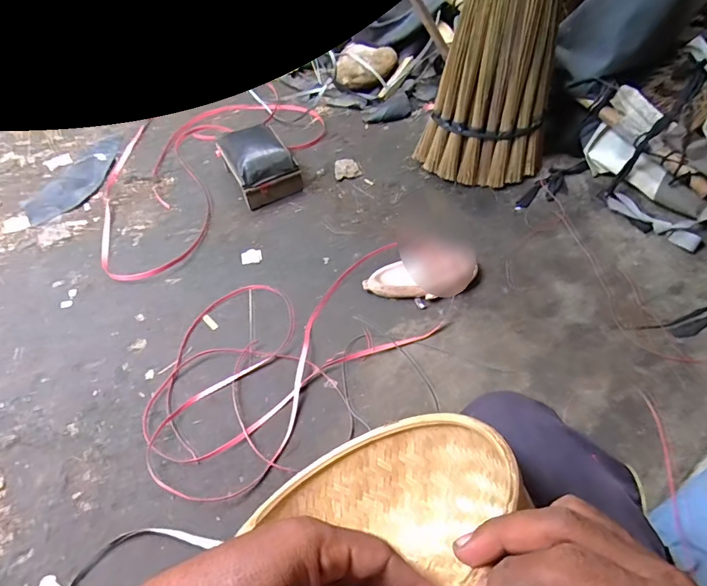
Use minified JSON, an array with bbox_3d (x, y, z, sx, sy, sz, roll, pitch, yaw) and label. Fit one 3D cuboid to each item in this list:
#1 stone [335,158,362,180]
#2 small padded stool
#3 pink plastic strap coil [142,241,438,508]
[{"bbox_3d":[-0.021,-0.391,1.414,0.077,0.026,0.071,-12,56,-6],"label":"stone"},{"bbox_3d":[-0.278,-0.382,1.337,0.178,0.155,0.202,-27,59,-15],"label":"small padded stool"},{"bbox_3d":[-0.159,0.120,1.017,0.700,0.049,0.429,-39,63,-22],"label":"pink plastic strap coil"}]

